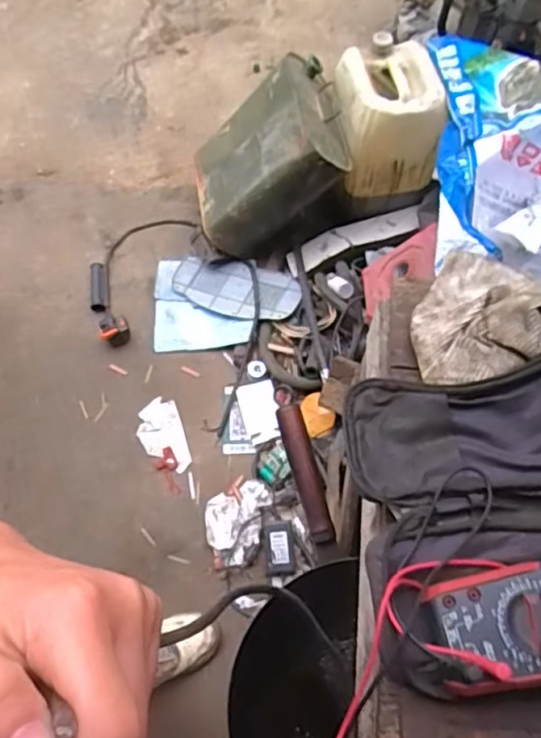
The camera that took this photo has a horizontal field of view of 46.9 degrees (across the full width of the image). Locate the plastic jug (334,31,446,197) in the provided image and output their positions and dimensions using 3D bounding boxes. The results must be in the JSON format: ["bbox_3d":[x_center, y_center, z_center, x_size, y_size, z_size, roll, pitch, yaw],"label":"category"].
[{"bbox_3d":[0.270,-0.602,1.515,0.222,0.245,0.300,-5,66,-1],"label":"plastic jug"}]

